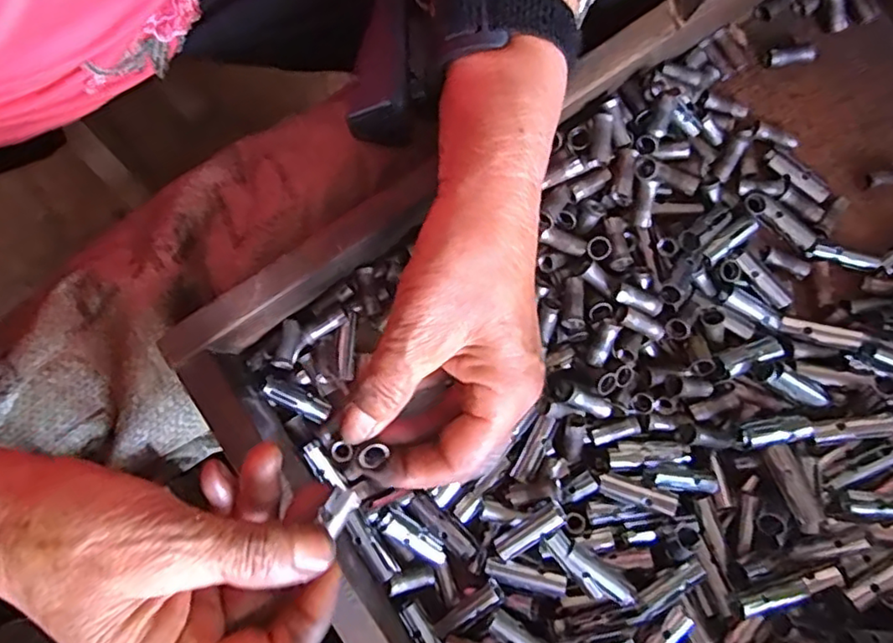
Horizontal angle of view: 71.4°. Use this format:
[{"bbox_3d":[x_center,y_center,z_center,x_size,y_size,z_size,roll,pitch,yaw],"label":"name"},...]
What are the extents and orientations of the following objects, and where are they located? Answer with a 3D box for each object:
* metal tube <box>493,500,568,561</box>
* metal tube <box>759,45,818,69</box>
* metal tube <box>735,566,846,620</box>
[{"bbox_3d":[0.041,0.102,0.301,0.037,0.009,0.011,-34,79,5],"label":"metal tube"},{"bbox_3d":[0.198,-0.154,0.359,0.030,0.011,0.008,-1,75,16],"label":"metal tube"},{"bbox_3d":[0.158,0.126,0.286,0.054,0.010,0.011,-13,83,-7],"label":"metal tube"}]

